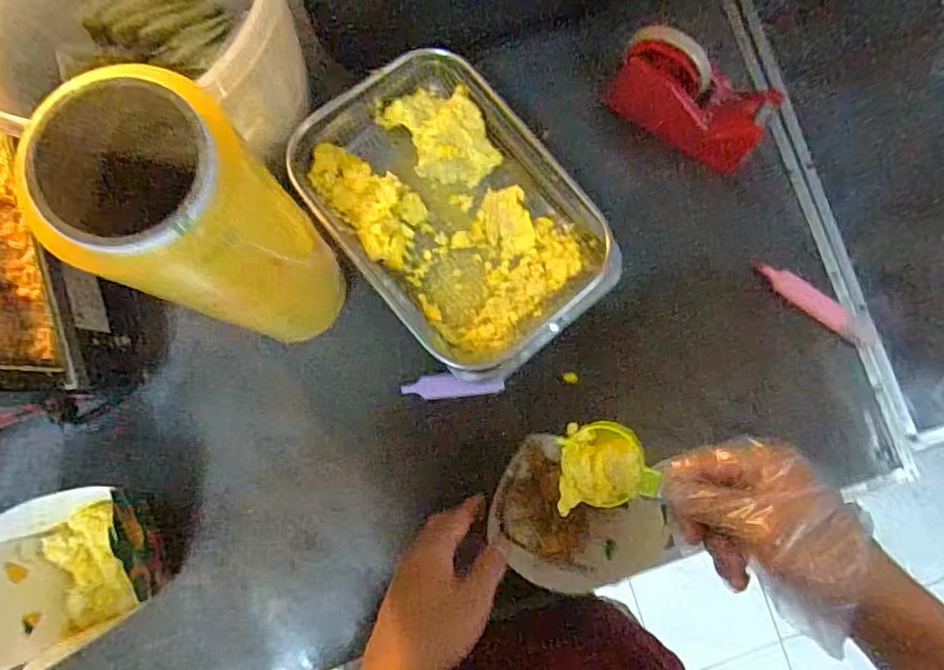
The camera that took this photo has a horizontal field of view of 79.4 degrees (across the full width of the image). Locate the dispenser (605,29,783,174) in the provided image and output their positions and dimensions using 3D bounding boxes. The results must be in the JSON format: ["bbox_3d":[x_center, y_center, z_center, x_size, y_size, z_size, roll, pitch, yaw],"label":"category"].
[{"bbox_3d":[0.217,-0.230,0.563,0.157,0.094,0.059,32,82,0],"label":"dispenser"}]

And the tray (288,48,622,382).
[{"bbox_3d":[-0.016,-0.116,0.559,0.209,0.066,0.301,-38,87,-7],"label":"tray"}]

